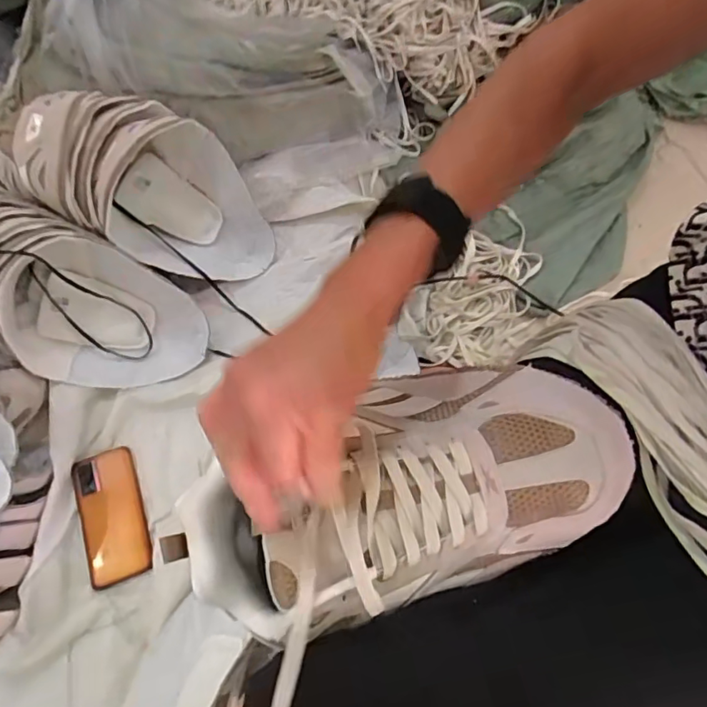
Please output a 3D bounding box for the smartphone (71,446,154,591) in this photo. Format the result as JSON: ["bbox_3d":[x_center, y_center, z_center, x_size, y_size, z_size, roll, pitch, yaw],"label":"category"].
[{"bbox_3d":[-0.308,0.205,0.687,0.077,0.015,0.162,-22,67,-7],"label":"smartphone"}]

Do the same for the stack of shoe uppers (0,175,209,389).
[{"bbox_3d":[-0.405,-0.096,0.703,0.438,0.132,0.205,30,69,-14],"label":"stack of shoe uppers"}]

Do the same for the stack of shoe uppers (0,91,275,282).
[{"bbox_3d":[-0.288,-0.226,0.759,0.318,0.196,0.189,20,69,11],"label":"stack of shoe uppers"}]

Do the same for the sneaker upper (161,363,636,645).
[{"bbox_3d":[0.028,0.078,0.328,0.270,0.062,0.128,-21,67,-2],"label":"sneaker upper"}]

